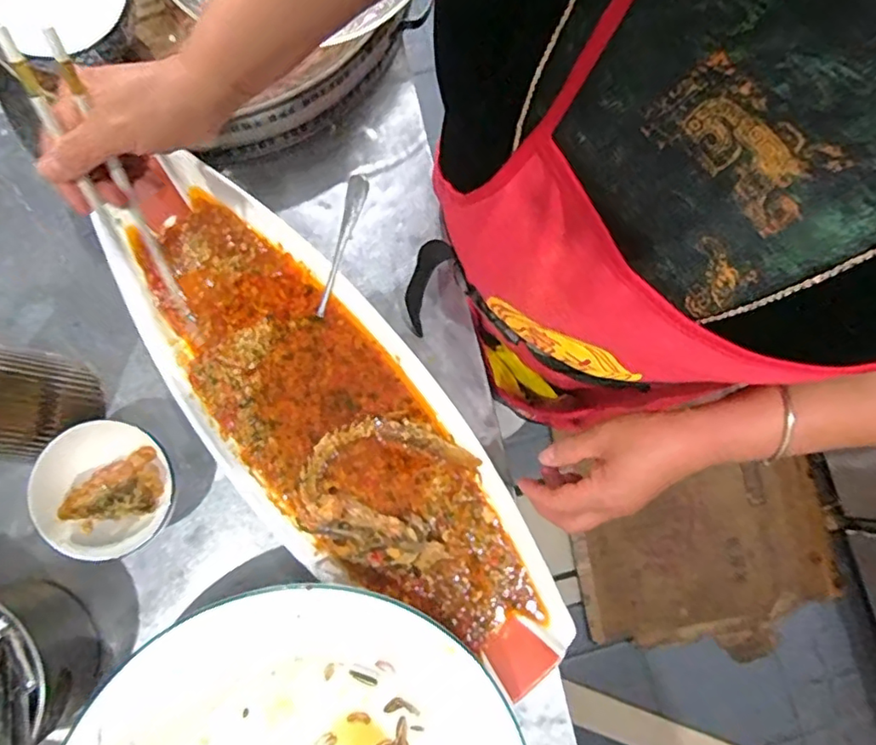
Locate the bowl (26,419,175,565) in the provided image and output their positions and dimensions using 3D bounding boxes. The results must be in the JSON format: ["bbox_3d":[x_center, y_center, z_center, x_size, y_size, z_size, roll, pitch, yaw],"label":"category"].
[{"bbox_3d":[-0.309,0.111,0.545,0.112,0.076,0.125,-5,79,-2],"label":"bowl"}]

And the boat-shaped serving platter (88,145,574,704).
[{"bbox_3d":[-0.108,0.046,0.553,0.201,0.063,0.597,-42,82,-8],"label":"boat-shaped serving platter"}]

